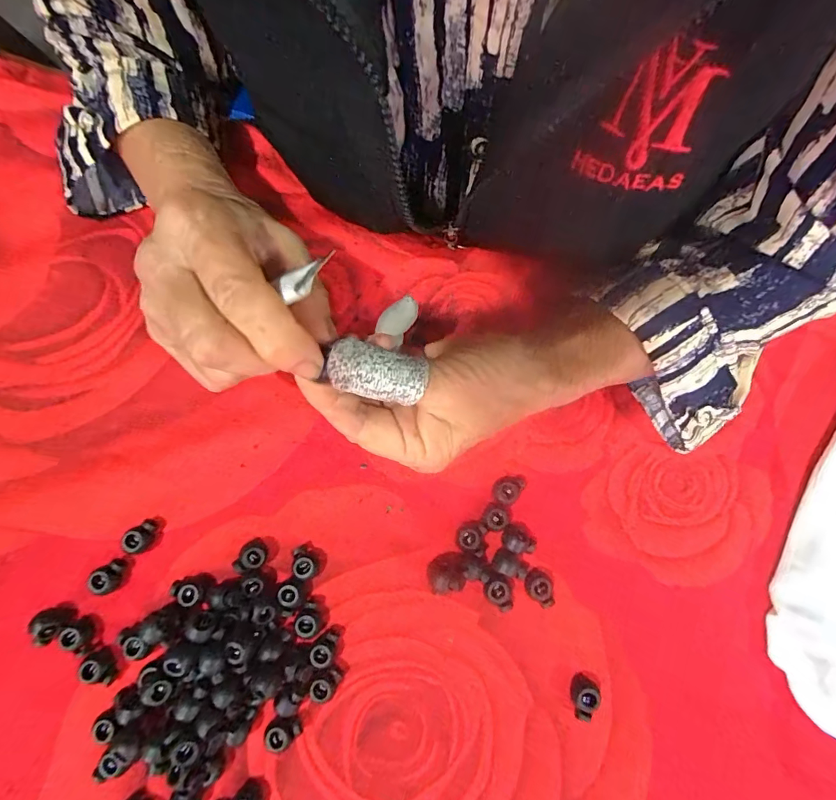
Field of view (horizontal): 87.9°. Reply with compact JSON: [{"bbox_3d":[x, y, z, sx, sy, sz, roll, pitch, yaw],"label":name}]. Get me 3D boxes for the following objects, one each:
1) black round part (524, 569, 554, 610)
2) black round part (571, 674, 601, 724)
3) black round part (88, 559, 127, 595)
[{"bbox_3d":[0.070,0.107,0.248,0.015,0.010,0.020,-39,81,-8],"label":"black round part"},{"bbox_3d":[0.090,0.162,0.234,0.011,0.013,0.019,17,79,3],"label":"black round part"},{"bbox_3d":[-0.171,0.098,0.241,0.018,0.010,0.013,-41,82,-8],"label":"black round part"}]

